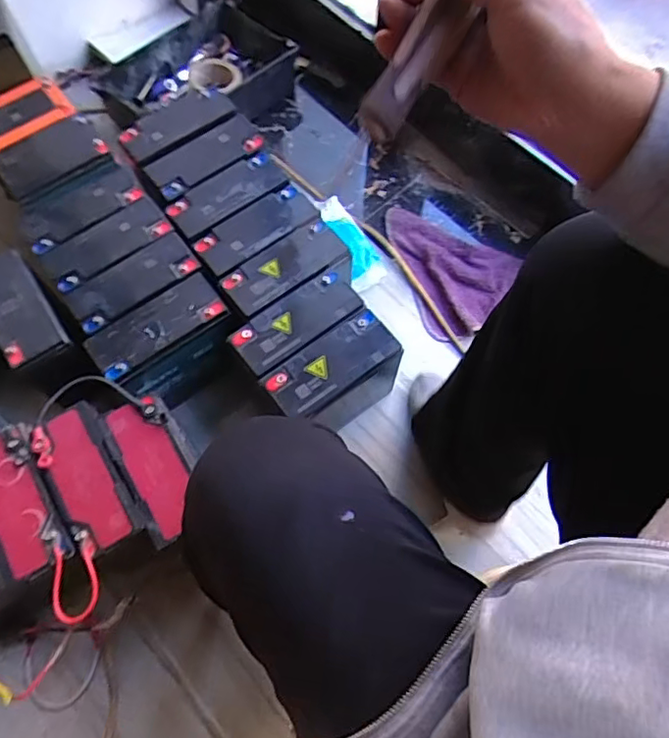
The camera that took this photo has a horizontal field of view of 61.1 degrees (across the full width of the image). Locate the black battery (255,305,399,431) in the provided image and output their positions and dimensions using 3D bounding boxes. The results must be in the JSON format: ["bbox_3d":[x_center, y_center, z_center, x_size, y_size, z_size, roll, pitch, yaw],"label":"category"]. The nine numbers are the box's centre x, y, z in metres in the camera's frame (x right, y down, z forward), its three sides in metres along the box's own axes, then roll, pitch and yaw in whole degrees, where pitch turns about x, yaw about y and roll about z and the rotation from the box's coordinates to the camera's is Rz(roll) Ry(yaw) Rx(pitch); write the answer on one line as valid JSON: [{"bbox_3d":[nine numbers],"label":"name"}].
[{"bbox_3d":[-0.003,0.025,0.783,0.179,0.169,0.078,-32,70,-15],"label":"black battery"}]

